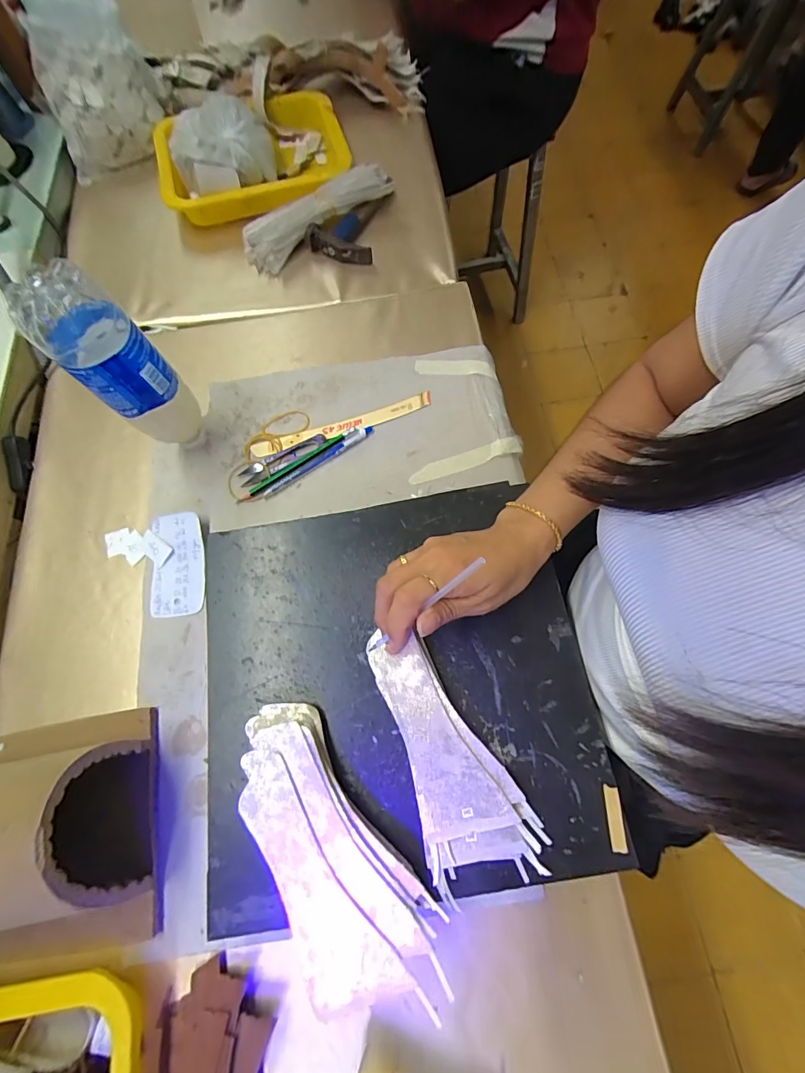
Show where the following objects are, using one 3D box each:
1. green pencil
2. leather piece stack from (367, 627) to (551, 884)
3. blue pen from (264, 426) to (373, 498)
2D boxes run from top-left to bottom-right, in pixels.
[{"bbox_3d":[-0.111,-0.076,0.456,0.140,0.012,0.010,-31,72,-9],"label":"green pencil"},{"bbox_3d":[0.027,0.160,0.322,0.074,0.011,0.180,-29,74,-8],"label":"leather piece stack"},{"bbox_3d":[-0.088,-0.081,0.460,0.132,0.011,0.013,-35,73,-10],"label":"blue pen"}]

